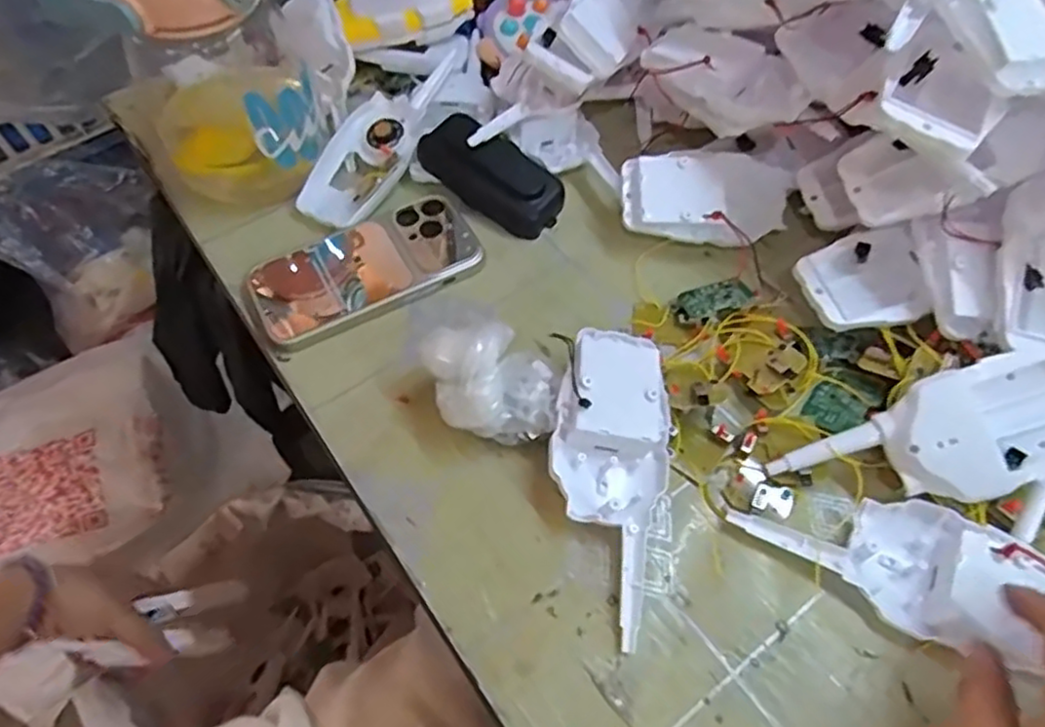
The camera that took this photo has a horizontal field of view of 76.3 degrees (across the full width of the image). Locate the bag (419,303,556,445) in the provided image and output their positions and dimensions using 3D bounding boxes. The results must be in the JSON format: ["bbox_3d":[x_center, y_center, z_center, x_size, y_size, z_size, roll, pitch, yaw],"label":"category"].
[{"bbox_3d":[-0.019,0.011,0.372,0.072,0.054,0.056,3,58,3],"label":"bag"}]

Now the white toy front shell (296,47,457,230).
[{"bbox_3d":[-0.101,-0.164,0.488,0.060,0.017,0.159,29,76,18],"label":"white toy front shell"}]

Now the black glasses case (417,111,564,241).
[{"bbox_3d":[-0.021,-0.135,0.470,0.110,0.042,0.049,33,63,4],"label":"black glasses case"}]

